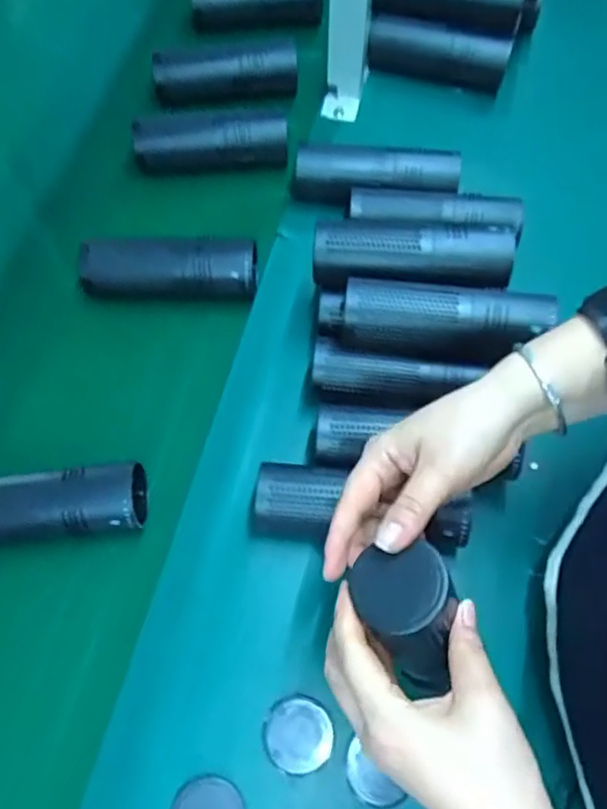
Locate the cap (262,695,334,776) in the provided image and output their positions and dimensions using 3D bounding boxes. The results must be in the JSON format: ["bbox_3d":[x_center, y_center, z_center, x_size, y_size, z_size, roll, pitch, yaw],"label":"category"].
[{"bbox_3d":[-0.004,0.236,0.434,0.049,0.004,0.047,0,65,0],"label":"cap"}]

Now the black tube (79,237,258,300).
[{"bbox_3d":[-0.126,-0.132,0.572,0.165,0.045,0.048,2,65,1],"label":"black tube"}]

